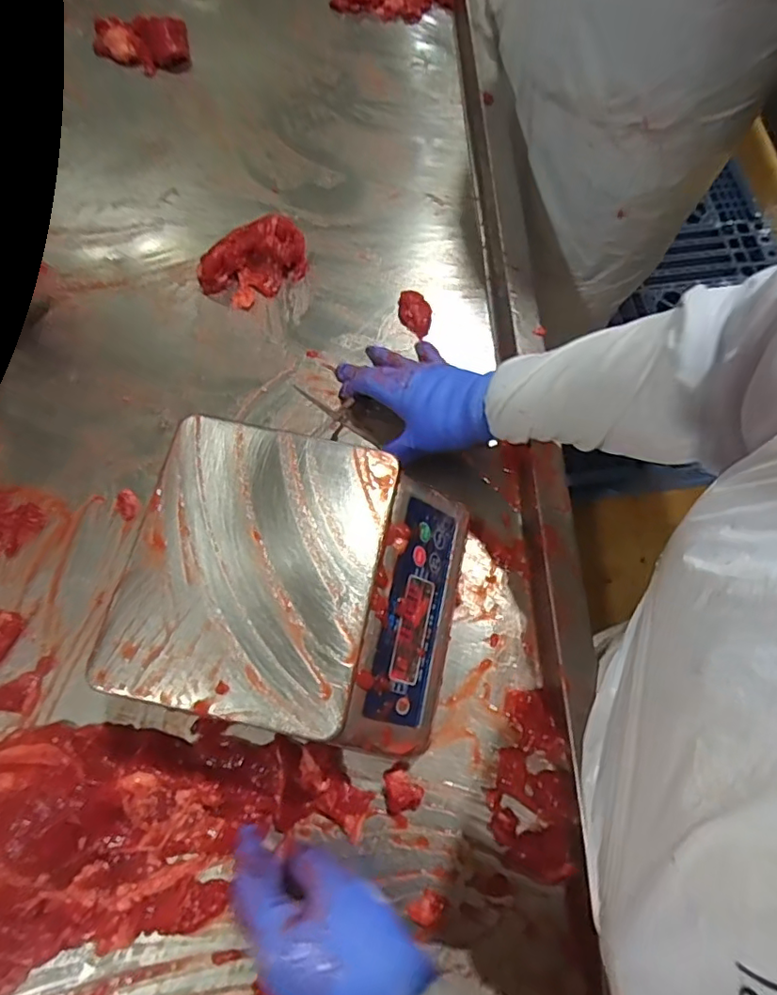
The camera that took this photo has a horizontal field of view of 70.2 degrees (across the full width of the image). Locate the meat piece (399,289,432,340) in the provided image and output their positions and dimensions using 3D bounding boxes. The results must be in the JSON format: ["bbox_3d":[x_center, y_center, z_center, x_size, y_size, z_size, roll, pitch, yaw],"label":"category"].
[{"bbox_3d":[0.030,-0.210,0.629,0.037,0.009,0.055,2,70,2],"label":"meat piece"}]

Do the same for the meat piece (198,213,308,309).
[{"bbox_3d":[-0.150,-0.269,0.633,0.126,0.044,0.067,-35,73,-11],"label":"meat piece"}]

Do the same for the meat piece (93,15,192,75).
[{"bbox_3d":[-0.355,-0.653,0.796,0.140,0.032,0.092,1,70,2],"label":"meat piece"}]

